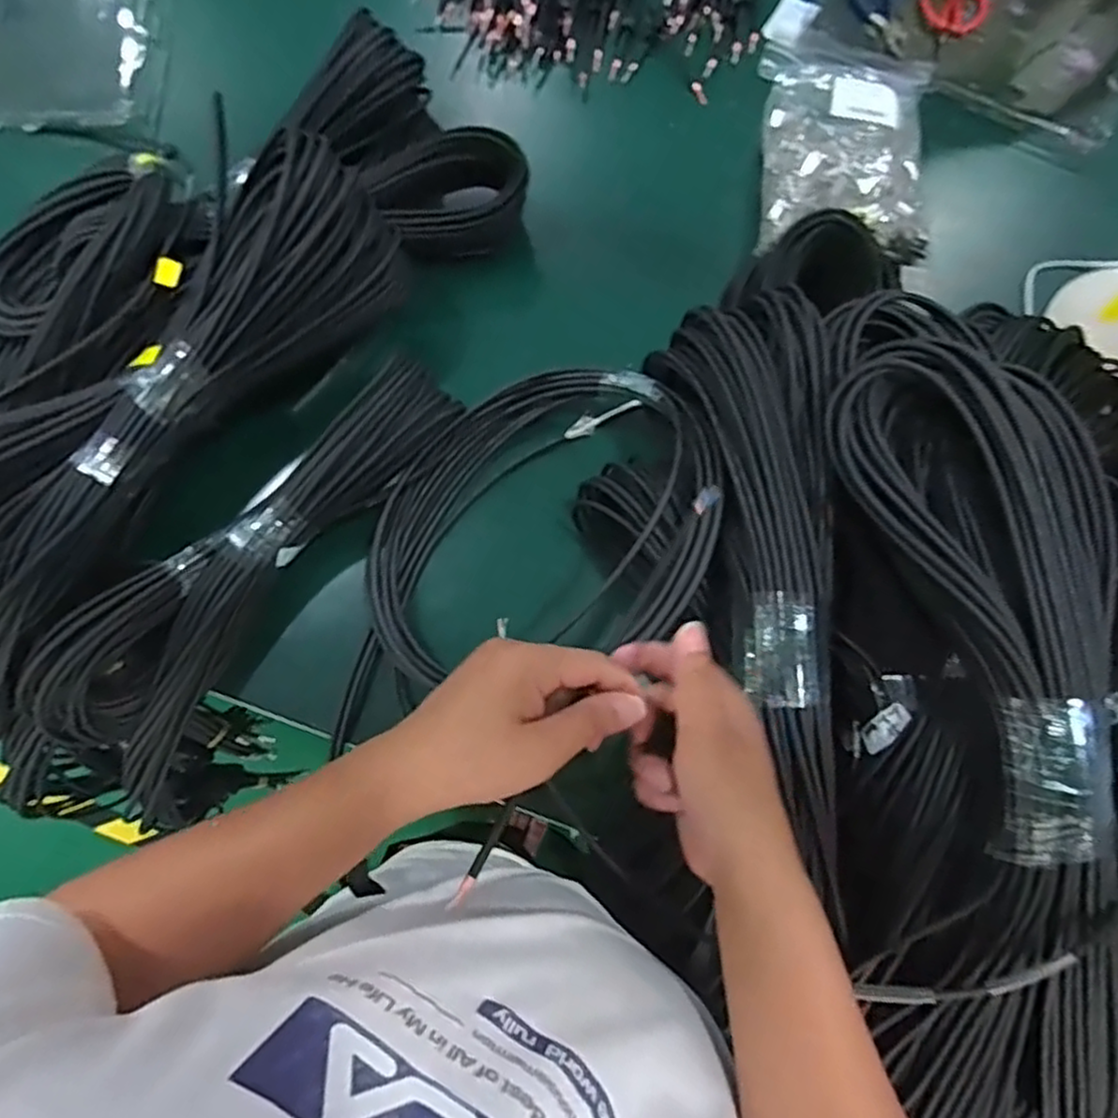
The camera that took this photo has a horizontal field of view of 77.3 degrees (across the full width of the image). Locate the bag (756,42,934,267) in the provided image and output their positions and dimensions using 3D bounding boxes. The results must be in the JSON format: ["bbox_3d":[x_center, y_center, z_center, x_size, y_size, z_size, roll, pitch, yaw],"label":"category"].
[{"bbox_3d":[0.303,-0.437,0.737,0.167,0.059,0.250,4,77,2],"label":"bag"}]

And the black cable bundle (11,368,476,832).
[{"bbox_3d":[-0.285,0.004,0.633,0.127,0.096,0.467,35,80,8],"label":"black cable bundle"}]

